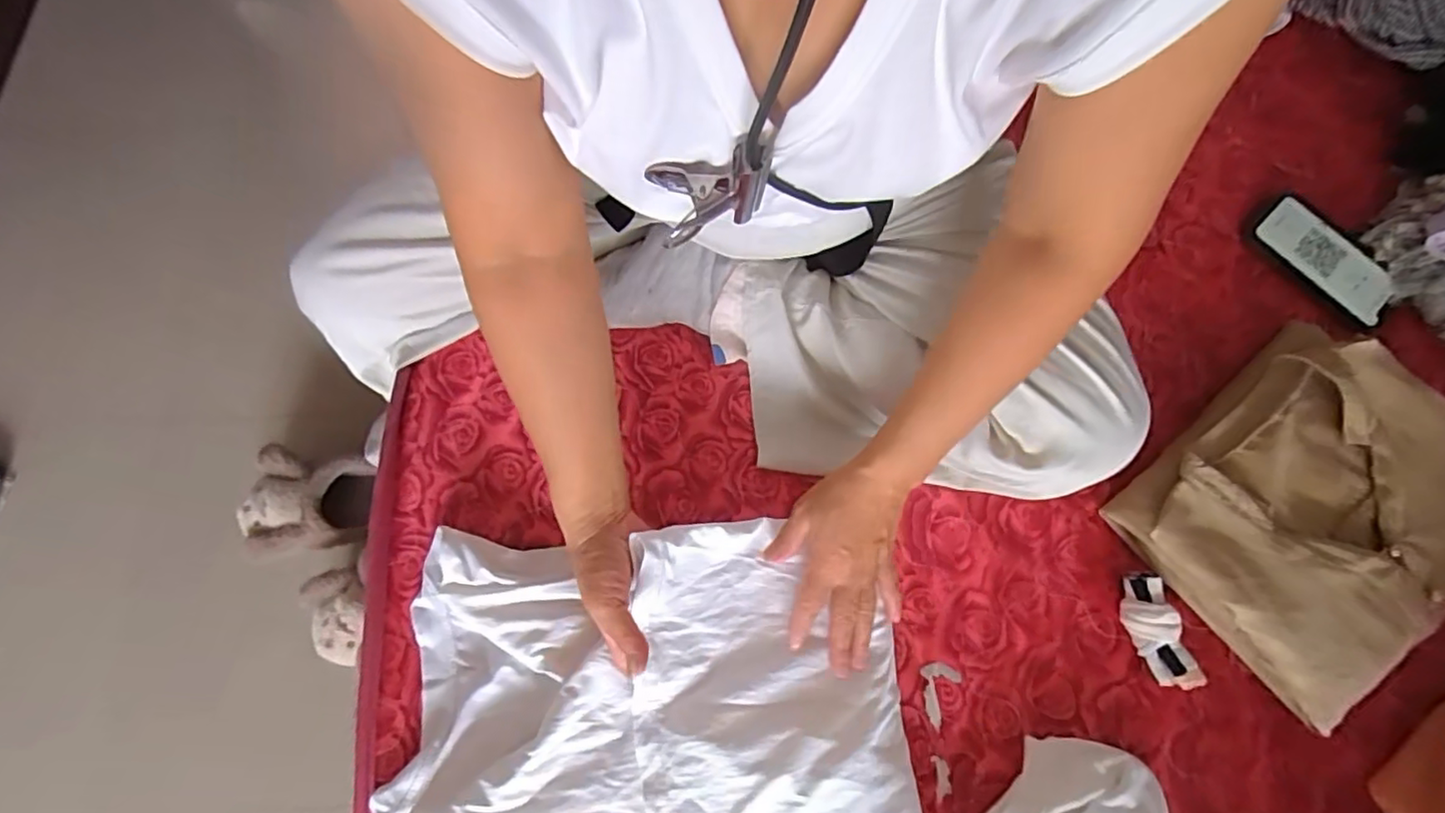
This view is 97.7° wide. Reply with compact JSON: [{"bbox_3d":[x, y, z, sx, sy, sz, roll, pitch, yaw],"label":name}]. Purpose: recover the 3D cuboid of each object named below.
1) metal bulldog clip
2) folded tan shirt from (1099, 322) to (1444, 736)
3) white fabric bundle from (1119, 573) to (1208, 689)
[{"bbox_3d":[-0.008,-0.119,0.346,0.064,0.053,0.034,-2,75,-1],"label":"metal bulldog clip"},{"bbox_3d":[0.508,0.085,0.542,0.282,0.056,0.224,-39,78,-10],"label":"folded tan shirt"},{"bbox_3d":[0.363,0.187,0.527,0.035,0.026,0.092,-16,75,-4],"label":"white fabric bundle"}]

